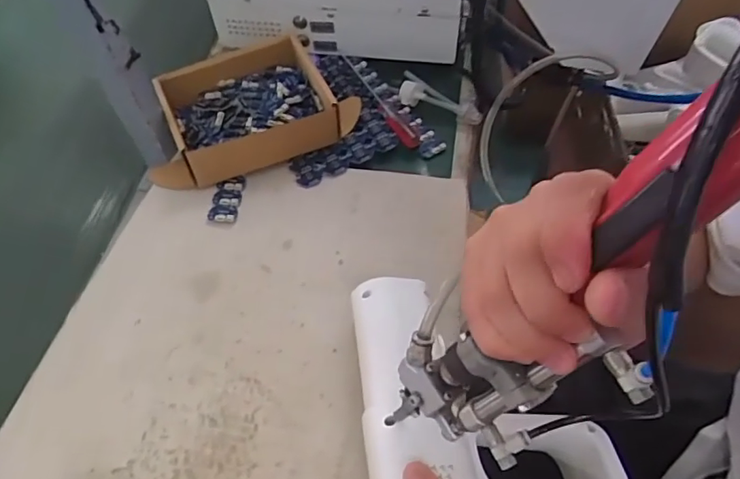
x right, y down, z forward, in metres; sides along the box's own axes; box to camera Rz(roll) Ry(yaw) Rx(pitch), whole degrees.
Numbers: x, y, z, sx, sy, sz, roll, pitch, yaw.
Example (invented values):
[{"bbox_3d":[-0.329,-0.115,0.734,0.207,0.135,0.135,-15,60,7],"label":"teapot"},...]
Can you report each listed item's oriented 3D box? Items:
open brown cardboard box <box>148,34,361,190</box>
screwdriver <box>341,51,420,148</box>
[{"bbox_3d":[-0.136,-0.145,0.598,0.234,0.056,0.149,-22,58,-13],"label":"open brown cardboard box"},{"bbox_3d":[0.005,-0.165,0.626,0.019,0.017,0.166,-27,59,-16],"label":"screwdriver"}]

